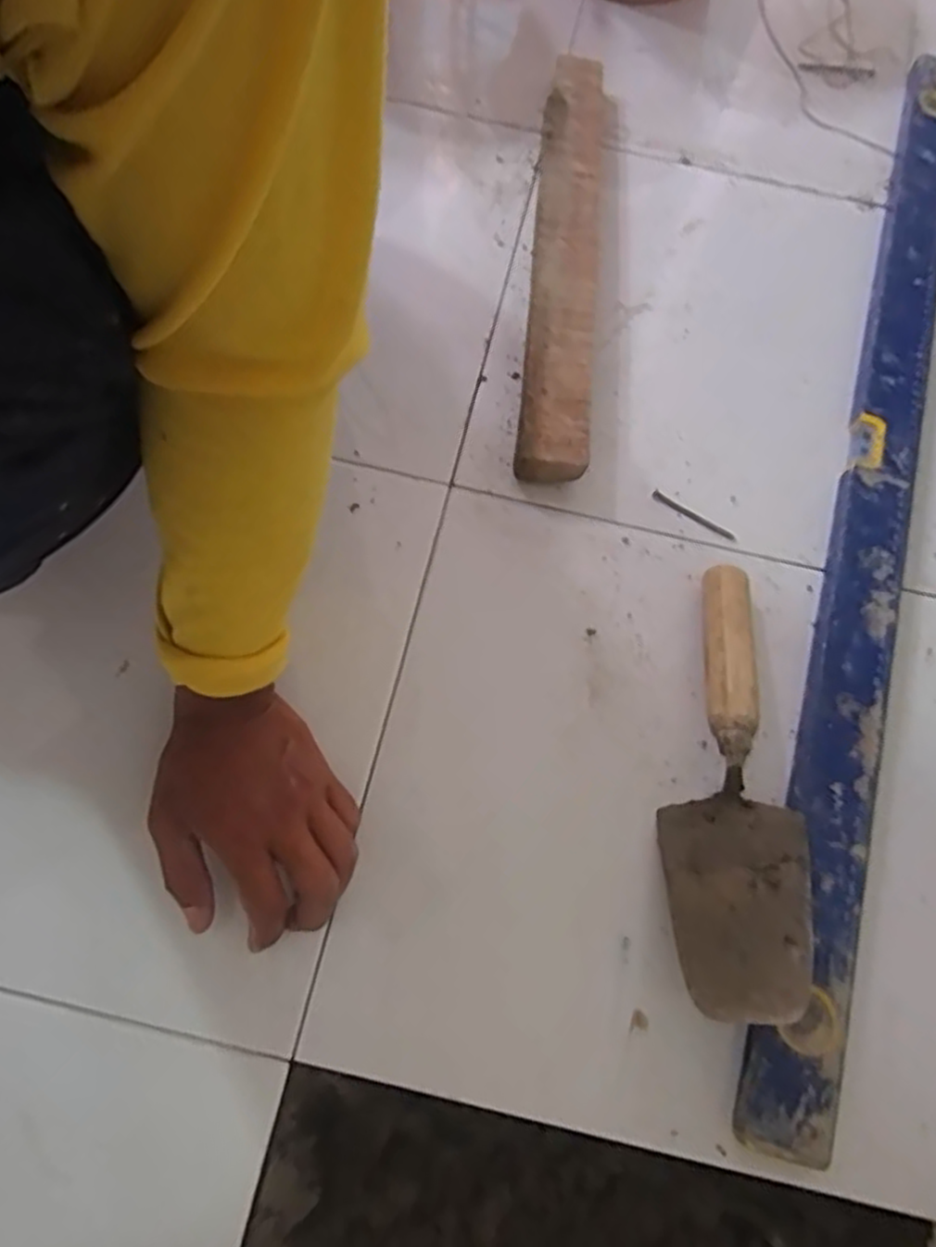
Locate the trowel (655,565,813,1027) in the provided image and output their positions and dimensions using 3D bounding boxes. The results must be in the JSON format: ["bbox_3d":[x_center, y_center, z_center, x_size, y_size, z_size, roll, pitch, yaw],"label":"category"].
[{"bbox_3d":[0.178,0.098,0.462,0.081,0.063,0.275,15,70,3],"label":"trowel"}]

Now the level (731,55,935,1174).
[{"bbox_3d":[0.328,-0.125,0.572,0.052,0.025,0.958,19,70,4],"label":"level"}]

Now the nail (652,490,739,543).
[{"bbox_3d":[0.176,-0.083,0.560,0.072,0.004,0.007,33,72,9],"label":"nail"}]

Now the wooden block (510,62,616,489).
[{"bbox_3d":[0.085,-0.321,0.624,0.062,0.039,0.448,7,70,0],"label":"wooden block"}]

